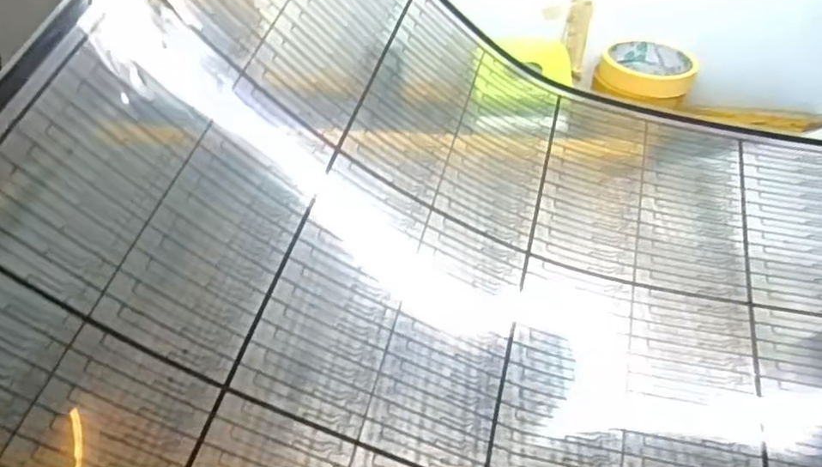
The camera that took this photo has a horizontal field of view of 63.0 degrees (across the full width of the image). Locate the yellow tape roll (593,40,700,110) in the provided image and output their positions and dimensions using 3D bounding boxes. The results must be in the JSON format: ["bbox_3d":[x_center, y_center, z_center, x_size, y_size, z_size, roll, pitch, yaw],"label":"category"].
[{"bbox_3d":[0.239,-0.163,0.682,0.091,0.032,0.088,15,40,16],"label":"yellow tape roll"}]

